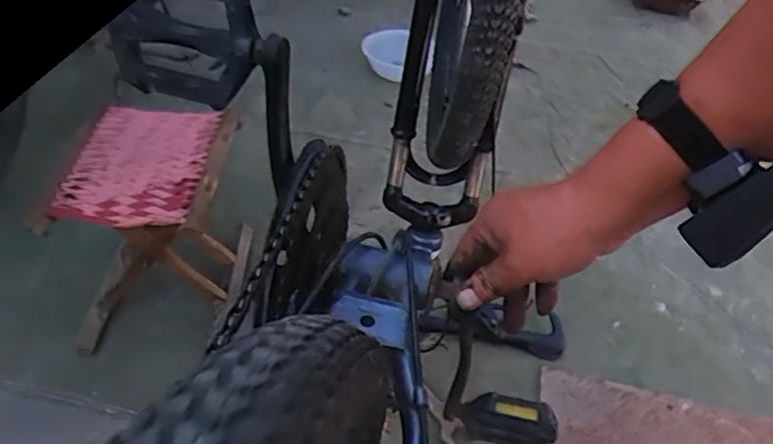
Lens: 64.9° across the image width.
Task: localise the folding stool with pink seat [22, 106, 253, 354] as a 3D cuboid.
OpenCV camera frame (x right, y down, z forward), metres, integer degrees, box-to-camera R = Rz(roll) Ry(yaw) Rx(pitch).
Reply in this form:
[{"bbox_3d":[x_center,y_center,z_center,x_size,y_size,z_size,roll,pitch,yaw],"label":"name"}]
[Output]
[{"bbox_3d":[-0.394,0.004,1.060,0.239,0.360,0.326,5,40,-1],"label":"folding stool with pink seat"}]

